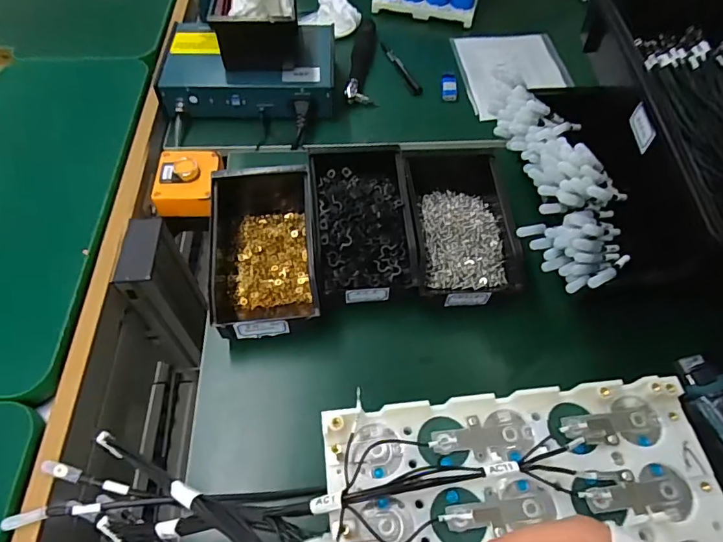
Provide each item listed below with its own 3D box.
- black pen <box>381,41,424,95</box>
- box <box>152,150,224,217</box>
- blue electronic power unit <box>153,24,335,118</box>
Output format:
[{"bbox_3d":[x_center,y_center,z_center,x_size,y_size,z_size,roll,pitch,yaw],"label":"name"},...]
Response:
[{"bbox_3d":[0.061,-0.320,0.761,0.017,0.008,0.134,-19,59,-13],"label":"black pen"},{"bbox_3d":[-0.207,-0.105,0.581,0.070,0.040,0.086,0,57,-1],"label":"box"},{"bbox_3d":[-0.156,-0.283,0.698,0.231,0.064,0.151,0,57,-1],"label":"blue electronic power unit"}]

